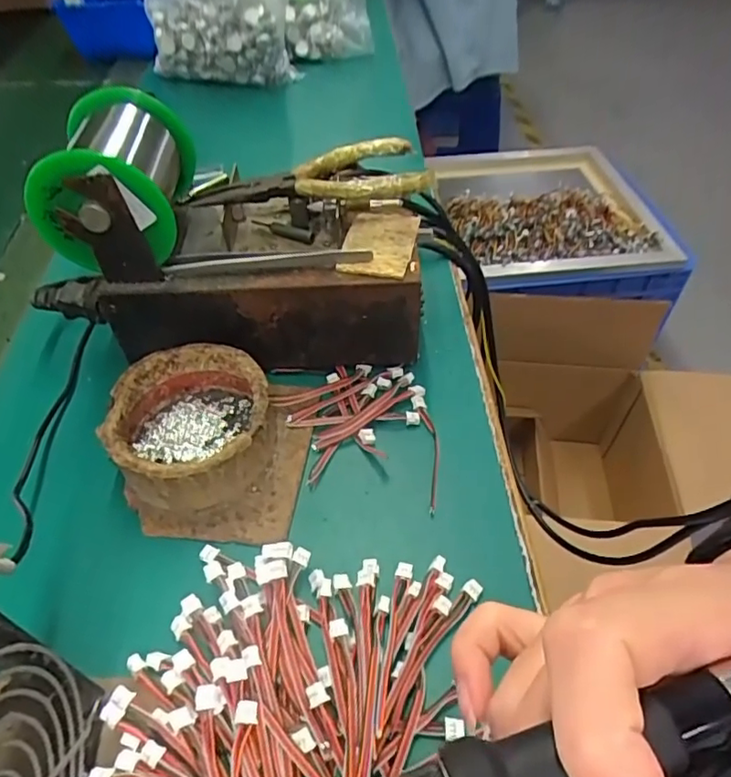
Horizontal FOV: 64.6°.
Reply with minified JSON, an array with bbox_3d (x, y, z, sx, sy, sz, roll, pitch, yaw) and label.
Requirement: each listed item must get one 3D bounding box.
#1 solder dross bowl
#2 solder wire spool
[{"bbox_3d":[-0.092,0.019,0.310,0.081,0.041,0.079,0,49,0],"label":"solder dross bowl"},{"bbox_3d":[-0.132,-0.114,0.310,0.071,0.058,0.082,1,49,0],"label":"solder wire spool"}]

